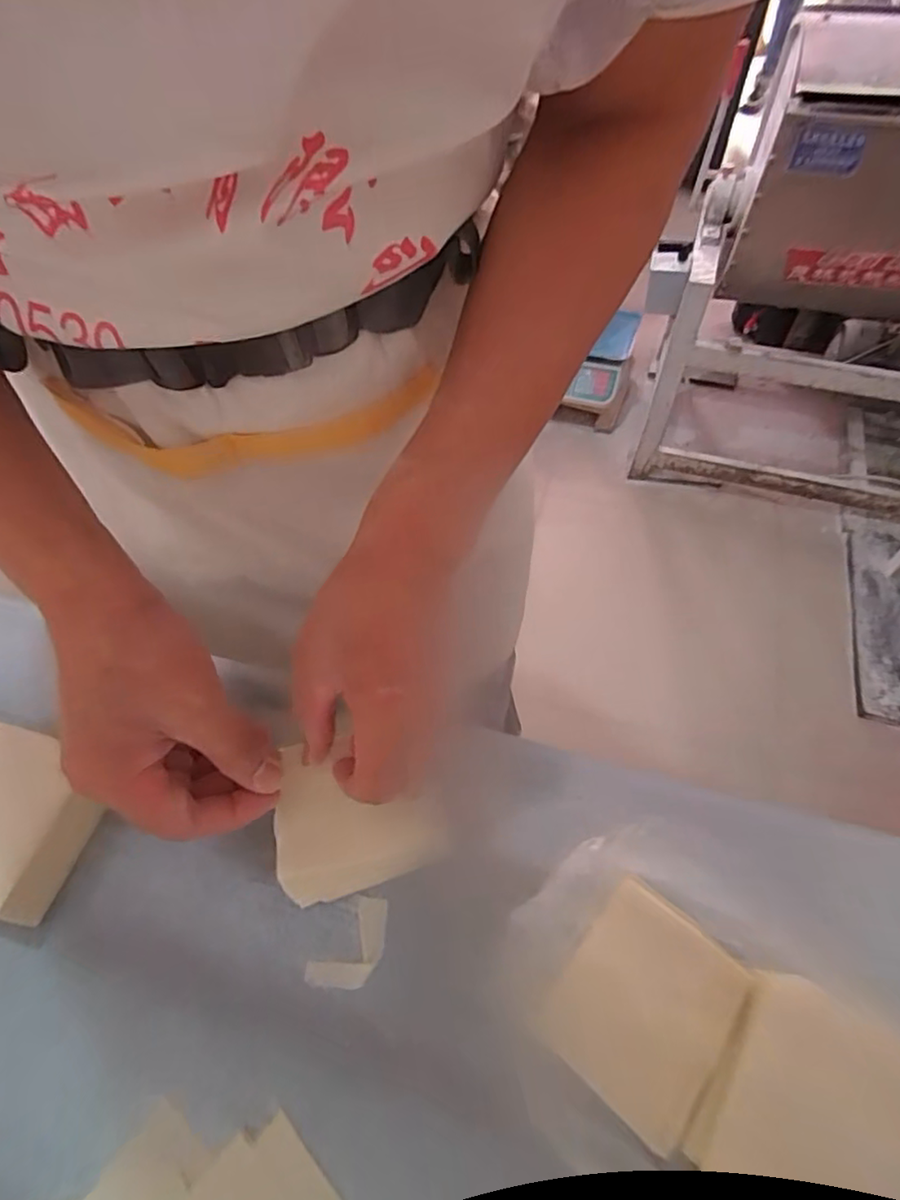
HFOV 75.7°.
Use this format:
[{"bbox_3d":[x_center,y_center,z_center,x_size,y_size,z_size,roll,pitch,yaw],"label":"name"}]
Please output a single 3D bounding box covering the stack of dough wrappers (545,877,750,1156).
[{"bbox_3d":[0.101,0.207,0.299,0.079,0.009,0.093,35,65,23],"label":"stack of dough wrappers"}]

